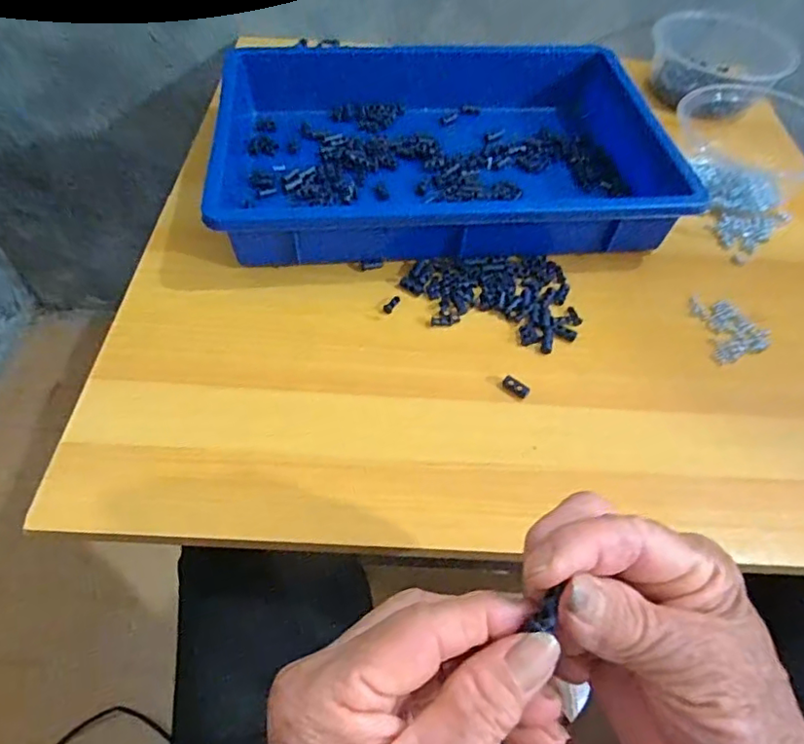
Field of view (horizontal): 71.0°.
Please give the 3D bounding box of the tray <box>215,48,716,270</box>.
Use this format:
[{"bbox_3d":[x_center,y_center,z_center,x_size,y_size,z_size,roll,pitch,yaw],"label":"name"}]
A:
[{"bbox_3d":[0.030,-0.216,0.499,0.371,0.053,0.286,-2,56,-4],"label":"tray"}]

